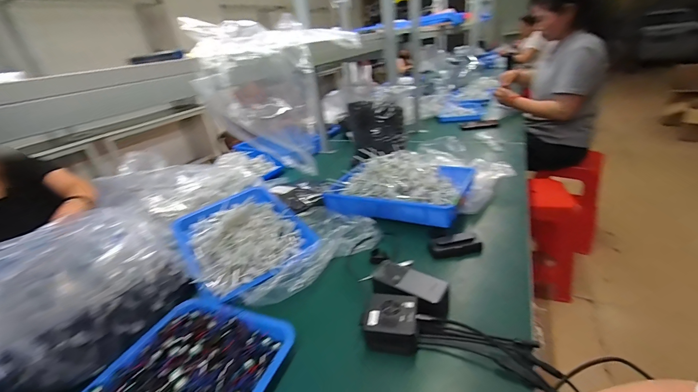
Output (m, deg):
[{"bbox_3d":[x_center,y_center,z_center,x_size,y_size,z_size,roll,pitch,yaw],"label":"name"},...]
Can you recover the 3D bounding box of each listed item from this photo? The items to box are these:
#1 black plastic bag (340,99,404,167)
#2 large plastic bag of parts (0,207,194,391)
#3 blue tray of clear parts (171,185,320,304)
[{"bbox_3d":[0.081,-0.220,1.009,0.204,0.175,0.099,-4,27,8],"label":"black plastic bag"},{"bbox_3d":[-0.480,0.155,0.525,0.319,0.154,0.293,-26,32,-31],"label":"large plastic bag of parts"},{"bbox_3d":[-0.241,0.085,0.686,0.253,0.064,0.323,-25,32,-30],"label":"blue tray of clear parts"}]

